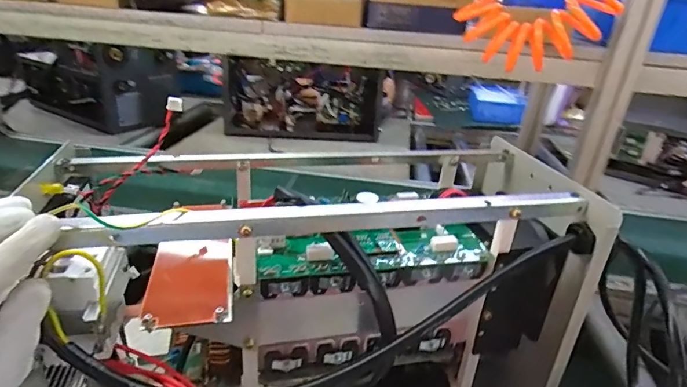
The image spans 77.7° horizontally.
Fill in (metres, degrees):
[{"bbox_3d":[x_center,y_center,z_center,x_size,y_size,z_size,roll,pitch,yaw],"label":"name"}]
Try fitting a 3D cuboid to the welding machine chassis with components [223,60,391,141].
[{"bbox_3d":[-0.128,-0.311,1.443,0.522,0.263,0.174,8,26,7],"label":"welding machine chassis with components"}]

